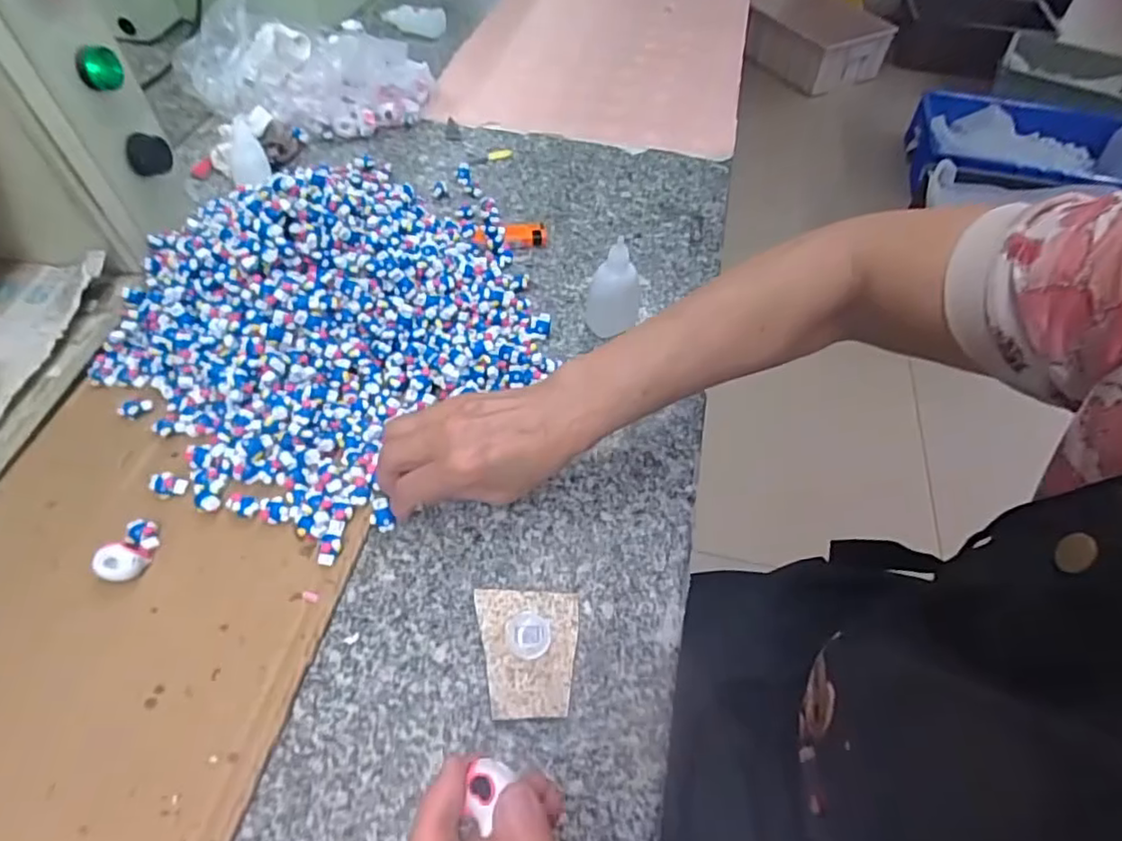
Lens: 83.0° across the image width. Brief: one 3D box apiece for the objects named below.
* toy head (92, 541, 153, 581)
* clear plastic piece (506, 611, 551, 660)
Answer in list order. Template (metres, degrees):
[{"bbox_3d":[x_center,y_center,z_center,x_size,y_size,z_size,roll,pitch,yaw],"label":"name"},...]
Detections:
[{"bbox_3d":[-0.263,0.087,0.382,0.023,0.024,0.021,11,53,4],"label":"toy head"},{"bbox_3d":[-0.019,0.124,0.370,0.025,0.004,0.027,1,53,-4],"label":"clear plastic piece"}]

